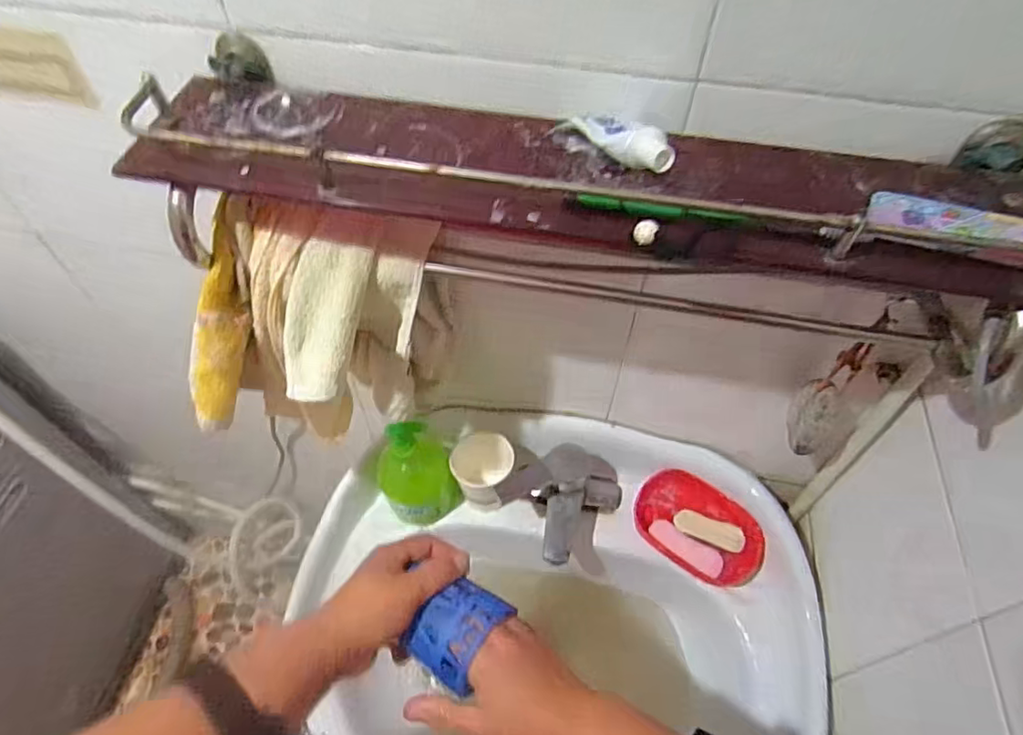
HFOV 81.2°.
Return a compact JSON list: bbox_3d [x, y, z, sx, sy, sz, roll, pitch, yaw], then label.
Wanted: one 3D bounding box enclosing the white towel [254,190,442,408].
[{"bbox_3d":[-0.136,-0.051,0.472,0.132,0.154,0.044,8,12,-4],"label":"white towel"}]

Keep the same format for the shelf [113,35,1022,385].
[{"bbox_3d":[0.043,-0.102,0.410,0.594,0.108,0.154,10,54,6],"label":"shelf"}]

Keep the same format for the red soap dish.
[{"bbox_3d":[0.226,0.190,0.716,0.153,0.029,0.107,30,58,19],"label":"red soap dish"}]

